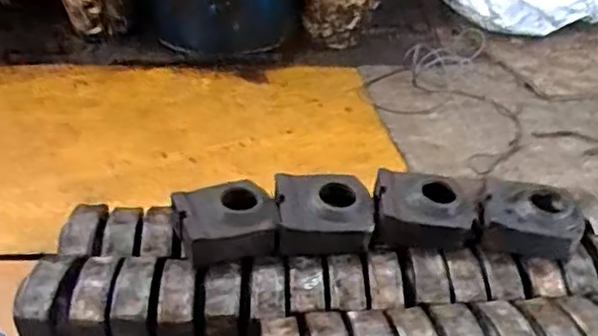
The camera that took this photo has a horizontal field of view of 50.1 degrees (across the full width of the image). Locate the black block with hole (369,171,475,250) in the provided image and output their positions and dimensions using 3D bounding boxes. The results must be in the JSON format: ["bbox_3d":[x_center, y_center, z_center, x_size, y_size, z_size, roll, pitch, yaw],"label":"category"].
[{"bbox_3d":[0.242,0.079,1.290,0.200,0.083,0.159,0,34,-4],"label":"black block with hole"}]

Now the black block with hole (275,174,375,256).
[{"bbox_3d":[0.048,0.087,1.278,0.187,0.076,0.162,0,34,-4],"label":"black block with hole"}]

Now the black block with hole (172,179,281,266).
[{"bbox_3d":[-0.140,0.107,1.246,0.184,0.076,0.174,-10,36,-16],"label":"black block with hole"}]

